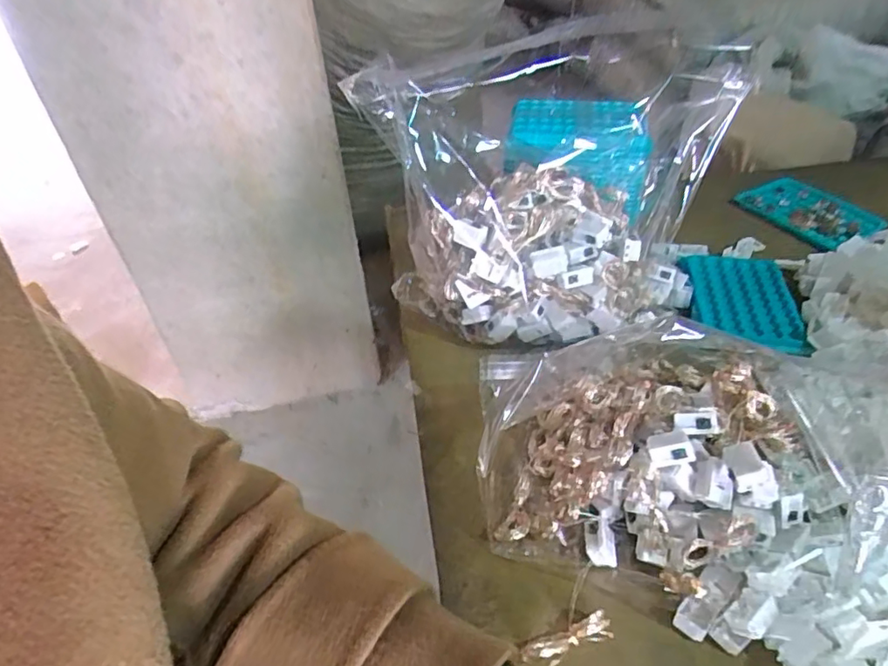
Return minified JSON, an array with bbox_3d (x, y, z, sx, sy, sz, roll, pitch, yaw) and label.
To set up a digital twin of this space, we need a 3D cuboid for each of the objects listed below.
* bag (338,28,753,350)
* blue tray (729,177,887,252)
[{"bbox_3d":[0.069,-0.090,0.452,0.243,0.215,0.092,5,43,10],"label":"bag"},{"bbox_3d":[0.396,-0.131,0.635,0.082,0.021,0.130,-24,46,-20],"label":"blue tray"}]

